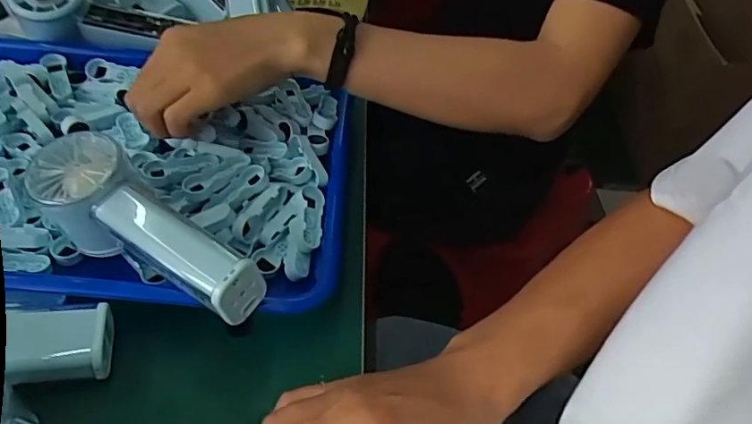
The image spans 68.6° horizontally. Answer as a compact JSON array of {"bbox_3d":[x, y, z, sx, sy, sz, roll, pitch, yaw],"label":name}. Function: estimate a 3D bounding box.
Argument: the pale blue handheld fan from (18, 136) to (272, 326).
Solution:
[{"bbox_3d":[-0.133,0.014,0.312,0.147,0.051,0.049,32,53,22],"label":"pale blue handheld fan"}]

